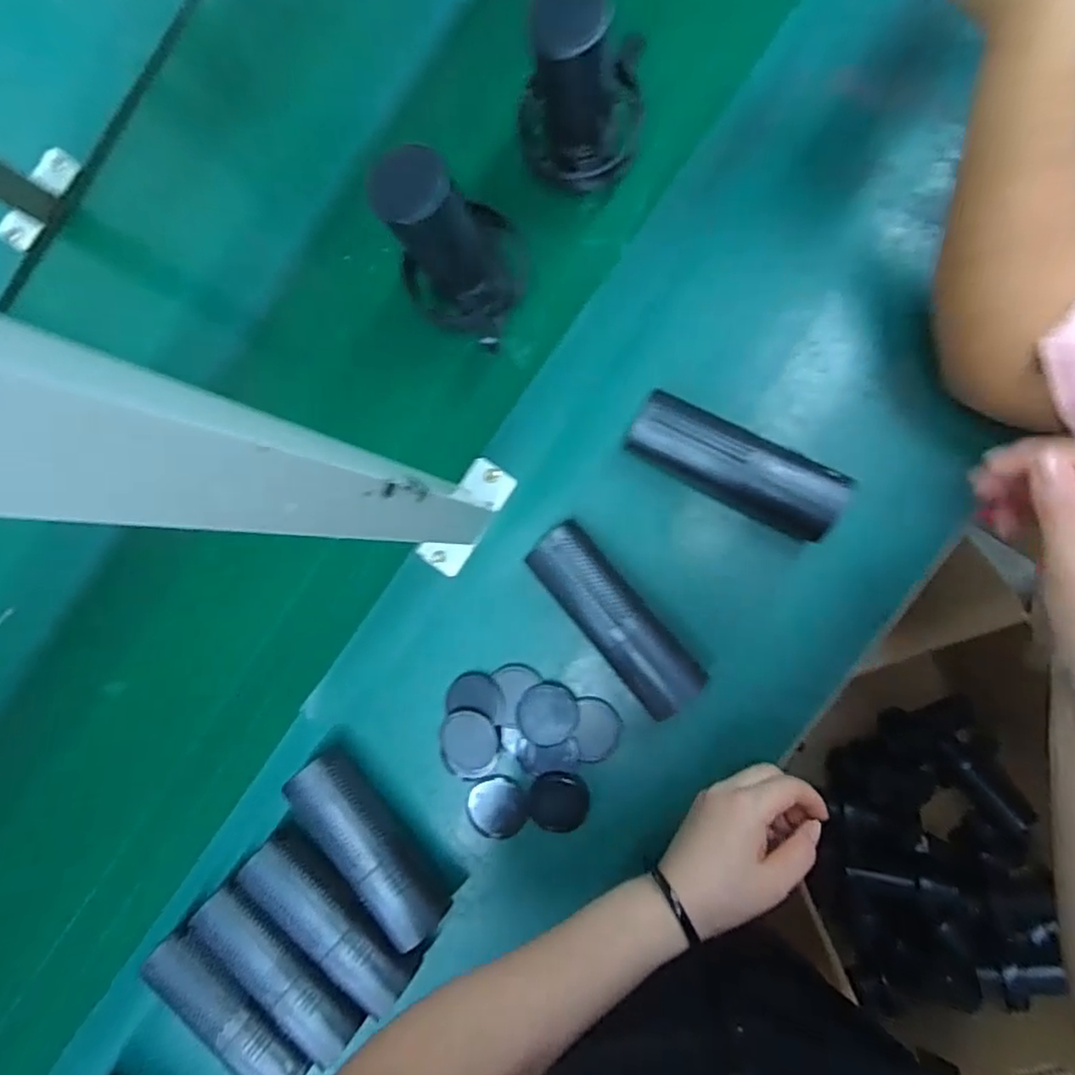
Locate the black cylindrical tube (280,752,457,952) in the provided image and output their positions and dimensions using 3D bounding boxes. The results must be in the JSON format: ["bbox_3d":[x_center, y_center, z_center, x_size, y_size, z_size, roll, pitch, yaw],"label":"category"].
[{"bbox_3d":[-0.141,0.258,0.550,0.055,0.048,0.165,-39,83,6],"label":"black cylindrical tube"}]

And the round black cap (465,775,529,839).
[{"bbox_3d":[-0.035,0.228,0.554,0.053,0.004,0.052,0,89,9],"label":"round black cap"}]

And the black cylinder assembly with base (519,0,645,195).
[{"bbox_3d":[0.030,-0.341,0.490,0.098,0.170,0.097,-3,88,9],"label":"black cylinder assembly with base"}]

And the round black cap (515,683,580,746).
[{"bbox_3d":[0.009,0.146,0.540,0.050,0.007,0.049,0,89,9],"label":"round black cap"}]

